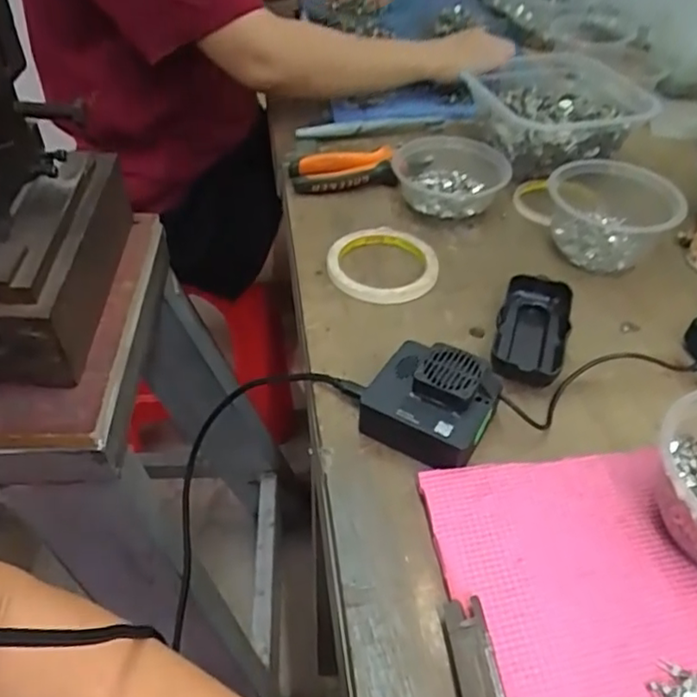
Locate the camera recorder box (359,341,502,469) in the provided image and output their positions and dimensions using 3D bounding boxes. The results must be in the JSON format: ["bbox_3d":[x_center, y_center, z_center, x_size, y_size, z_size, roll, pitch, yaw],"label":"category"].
[{"bbox_3d":[0.056,0.036,0.422,0.080,0.042,0.072,25,50,23],"label":"camera recorder box"}]

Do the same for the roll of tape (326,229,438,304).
[{"bbox_3d":[0.033,-0.078,0.557,0.092,0.014,0.098,-1,45,1],"label":"roll of tape"}]

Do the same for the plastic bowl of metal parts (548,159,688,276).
[{"bbox_3d":[0.239,-0.124,0.570,0.094,0.056,0.096,1,45,-1],"label":"plastic bowl of metal parts"}]

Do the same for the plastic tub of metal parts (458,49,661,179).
[{"bbox_3d":[0.228,-0.272,0.714,0.163,0.061,0.207,-7,45,-5],"label":"plastic tub of metal parts"}]

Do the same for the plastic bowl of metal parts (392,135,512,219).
[{"bbox_3d":[0.101,-0.173,0.628,0.110,0.051,0.094,25,49,21],"label":"plastic bowl of metal parts"}]

